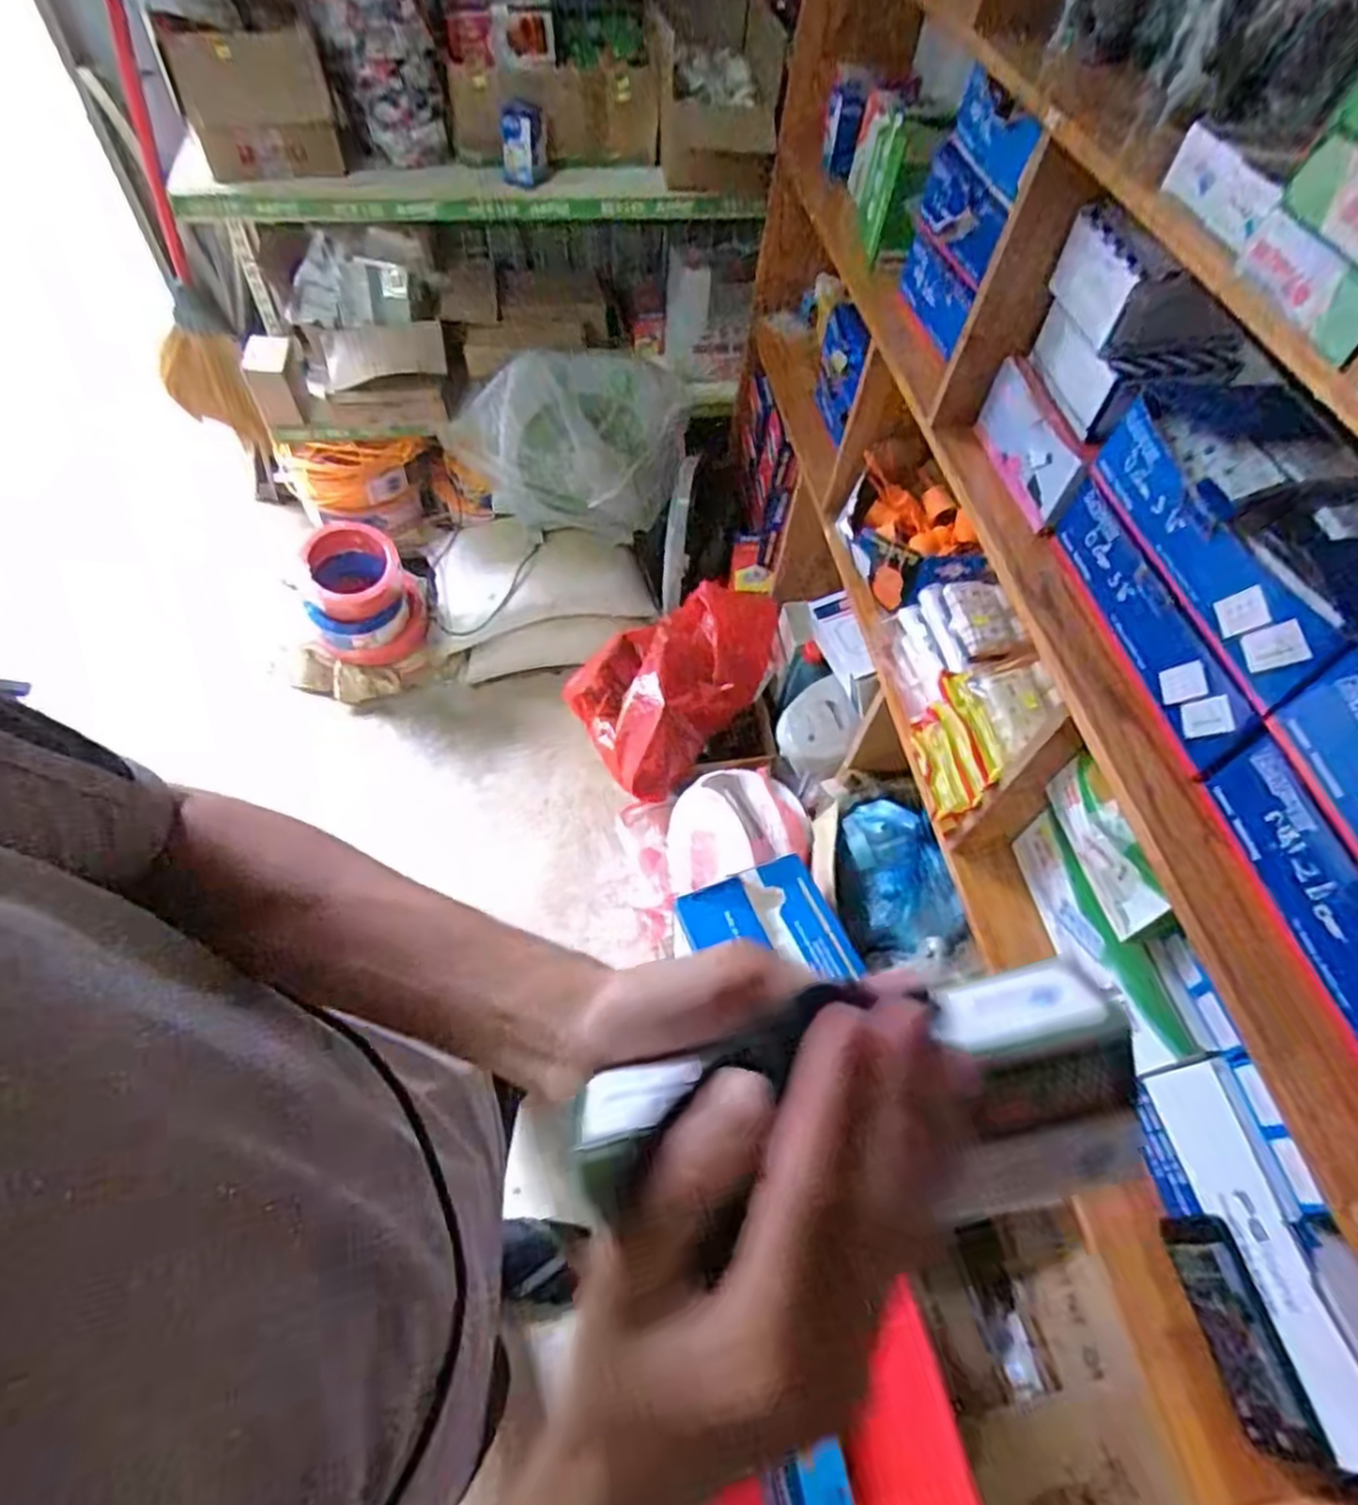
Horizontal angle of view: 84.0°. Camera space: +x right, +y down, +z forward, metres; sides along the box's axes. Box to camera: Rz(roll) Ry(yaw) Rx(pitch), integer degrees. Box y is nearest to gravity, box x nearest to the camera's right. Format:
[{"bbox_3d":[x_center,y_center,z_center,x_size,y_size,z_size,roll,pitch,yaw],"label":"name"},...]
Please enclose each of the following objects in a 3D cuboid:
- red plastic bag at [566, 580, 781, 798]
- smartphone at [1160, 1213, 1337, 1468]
[{"bbox_3d":[0.002,-0.161,1.603,0.430,0.195,0.367,-30,64,-21],"label":"red plastic bag"},{"bbox_3d":[0.473,0.490,0.638,0.007,0.073,0.165,7,52,-24],"label":"smartphone"}]

